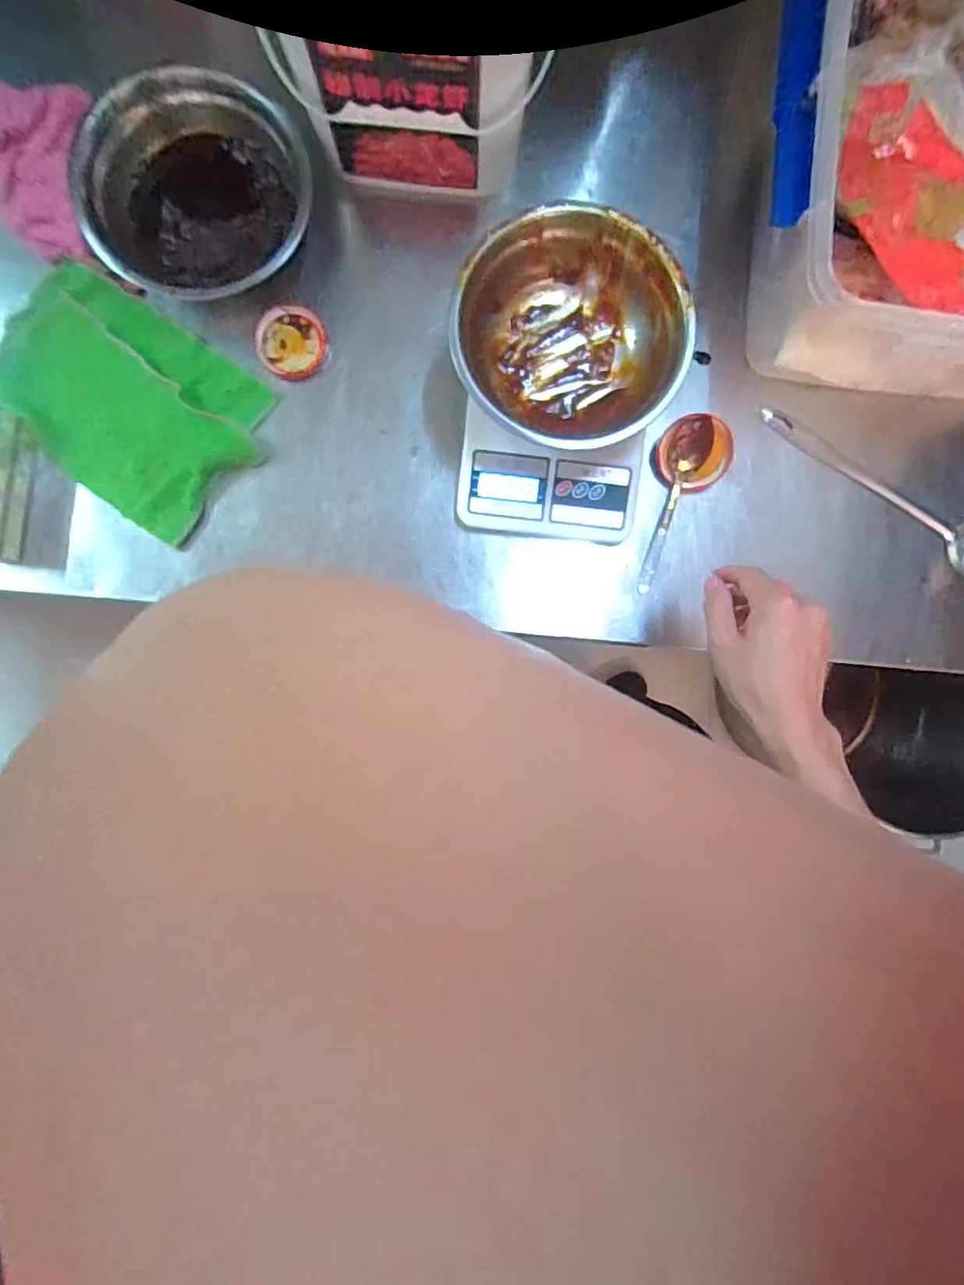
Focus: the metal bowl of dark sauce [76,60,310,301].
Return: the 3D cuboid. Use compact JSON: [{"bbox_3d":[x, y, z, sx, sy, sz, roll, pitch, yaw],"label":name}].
[{"bbox_3d":[-0.233,-0.367,0.472,0.173,0.069,0.162,0,92,-3],"label":"metal bowl of dark sauce"}]

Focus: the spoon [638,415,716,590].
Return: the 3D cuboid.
[{"bbox_3d":[0.173,-0.122,0.517,0.033,0.023,0.154,14,92,-3],"label":"spoon"}]

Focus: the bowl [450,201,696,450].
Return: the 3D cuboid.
[{"bbox_3d":[0.067,-0.250,0.473,0.177,0.071,0.163,-5,92,-3],"label":"bowl"}]

